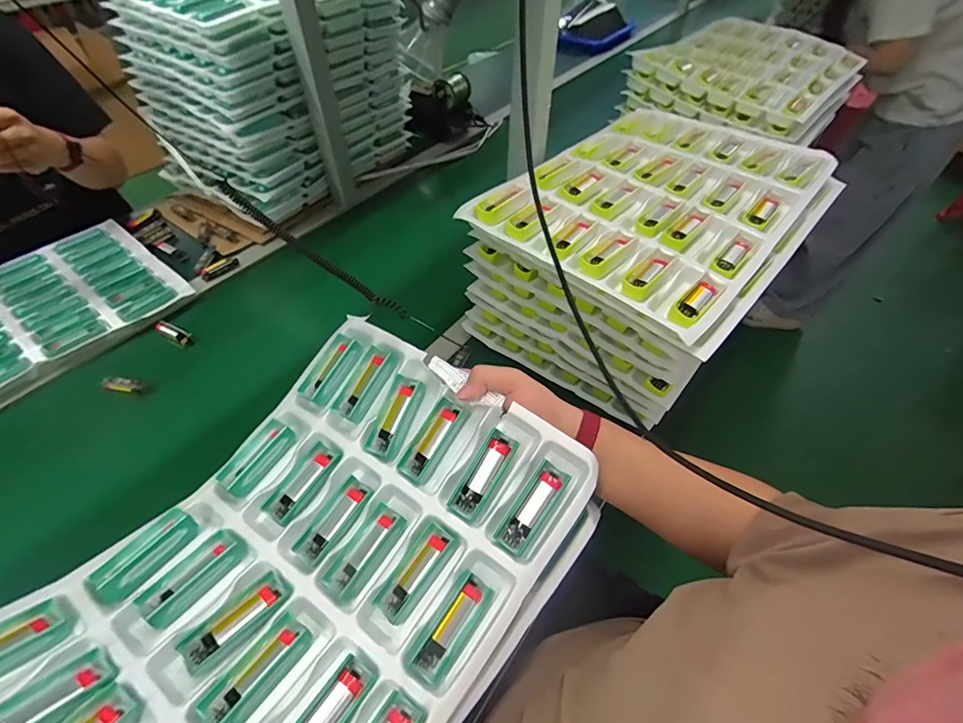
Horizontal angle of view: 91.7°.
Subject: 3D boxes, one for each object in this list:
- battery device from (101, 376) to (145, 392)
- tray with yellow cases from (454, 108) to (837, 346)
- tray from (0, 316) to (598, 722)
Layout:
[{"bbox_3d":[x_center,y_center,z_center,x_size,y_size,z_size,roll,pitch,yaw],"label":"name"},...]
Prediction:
[{"bbox_3d":[-0.512,0.032,0.668,0.056,0.011,0.017,3,49,2],"label":"battery device"},{"bbox_3d":[0.233,-0.220,0.612,0.300,0.036,0.445,34,57,25],"label":"tray with yellow cases"},{"bbox_3d":[-0.143,0.166,0.365,0.310,0.082,0.418,29,55,22],"label":"tray"}]

